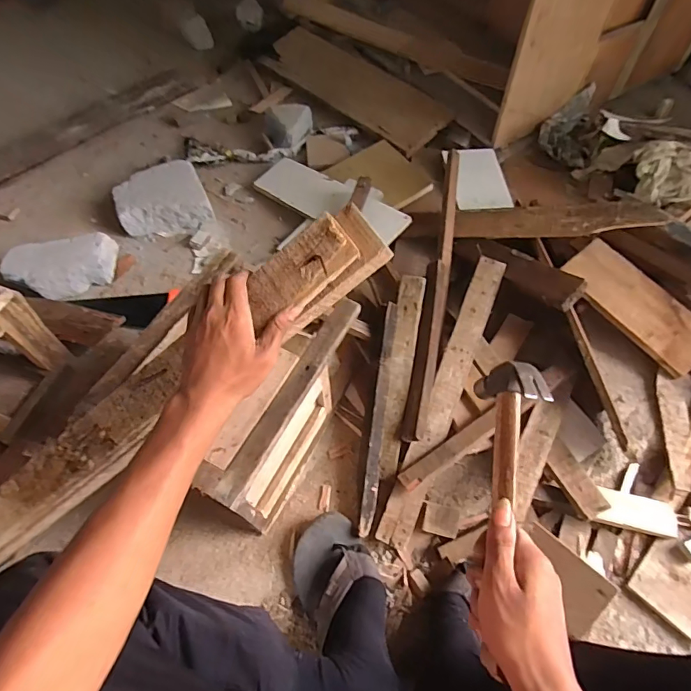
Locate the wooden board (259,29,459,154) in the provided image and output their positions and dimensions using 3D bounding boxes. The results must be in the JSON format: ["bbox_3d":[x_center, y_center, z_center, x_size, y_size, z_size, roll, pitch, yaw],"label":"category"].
[{"bbox_3d":[0.013,-0.768,1.335,0.195,0.021,0.667,-38,65,-20],"label":"wooden board"}]

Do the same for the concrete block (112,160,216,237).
[{"bbox_3d":[-0.441,-0.348,1.099,0.201,0.068,0.190,-19,60,-11],"label":"concrete block"}]

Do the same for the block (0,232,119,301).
[{"bbox_3d":[-0.618,-0.165,1.000,0.211,0.067,0.129,-11,59,-6],"label":"block"}]

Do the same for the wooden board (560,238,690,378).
[{"bbox_3d":[0.560,-0.077,0.882,0.128,0.025,0.285,-39,81,-9],"label":"wooden board"}]

